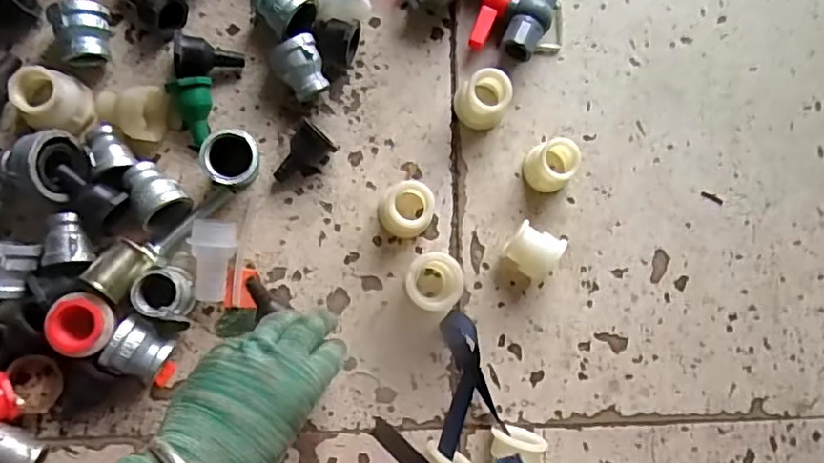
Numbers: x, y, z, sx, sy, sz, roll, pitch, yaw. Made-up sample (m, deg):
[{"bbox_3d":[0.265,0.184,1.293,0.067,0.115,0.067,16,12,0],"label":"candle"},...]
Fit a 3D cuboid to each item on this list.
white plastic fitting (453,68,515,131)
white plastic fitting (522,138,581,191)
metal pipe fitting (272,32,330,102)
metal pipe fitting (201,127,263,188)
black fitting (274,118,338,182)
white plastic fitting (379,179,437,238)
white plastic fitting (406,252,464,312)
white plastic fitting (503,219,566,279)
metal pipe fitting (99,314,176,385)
[{"bbox_3d":[0.057,-0.106,0.470,0.039,0.036,0.039,-1,84,-7],"label":"white plastic fitting"},{"bbox_3d":[0.113,-0.054,0.474,0.037,0.039,0.038,1,84,-7],"label":"white plastic fitting"},{"bbox_3d":[-0.087,-0.124,0.458,0.036,0.038,0.043,-19,86,-9],"label":"metal pipe fitting"},{"bbox_3d":[-0.135,-0.054,0.443,0.039,0.039,0.040,1,84,-7],"label":"metal pipe fitting"},{"bbox_3d":[-0.084,-0.057,0.457,0.030,0.026,0.048,38,81,-2],"label":"black fitting"},{"bbox_3d":[-0.005,-0.018,0.454,0.039,0.036,0.039,1,84,-7],"label":"white plastic fitting"},{"bbox_3d":[0.016,0.039,0.453,0.042,0.039,0.043,1,84,-7],"label":"white plastic fitting"},{"bbox_3d":[0.093,0.014,0.465,0.038,0.039,0.036,37,81,-2],"label":"white plastic fitting"},{"bbox_3d":[-0.194,0.086,0.421,0.038,0.039,0.039,30,81,-3],"label":"metal pipe fitting"}]

